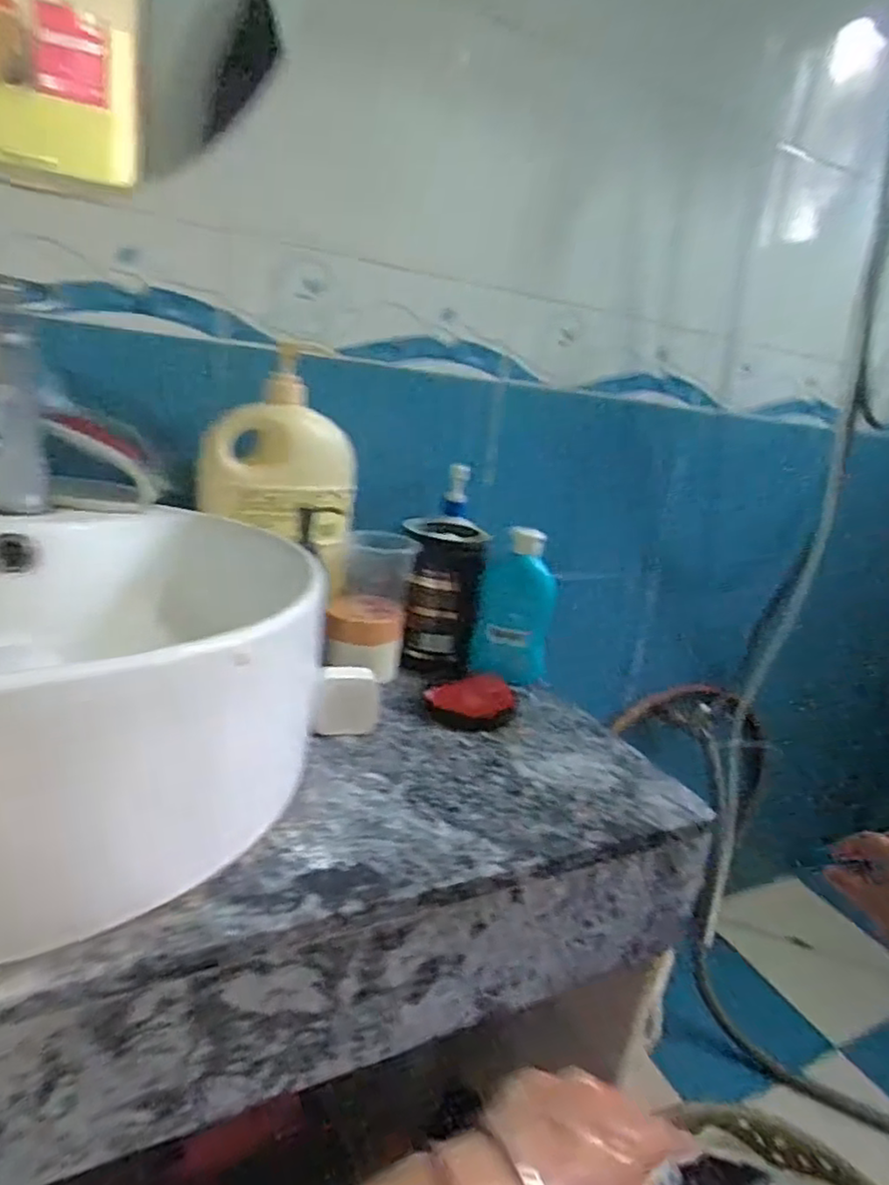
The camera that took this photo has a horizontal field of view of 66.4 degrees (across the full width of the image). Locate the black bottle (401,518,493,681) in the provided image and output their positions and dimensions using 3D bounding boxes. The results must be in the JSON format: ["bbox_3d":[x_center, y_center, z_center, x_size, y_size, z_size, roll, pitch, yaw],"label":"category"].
[{"bbox_3d":[-0.005,0.004,0.711,0.085,0.144,0.098,7,16,2],"label":"black bottle"}]

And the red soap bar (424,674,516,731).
[{"bbox_3d":[0.030,0.102,0.644,0.077,0.011,0.100,20,21,39],"label":"red soap bar"}]

